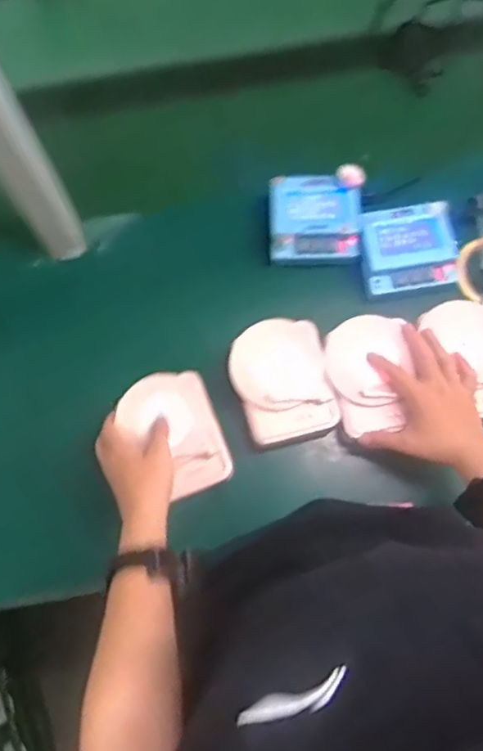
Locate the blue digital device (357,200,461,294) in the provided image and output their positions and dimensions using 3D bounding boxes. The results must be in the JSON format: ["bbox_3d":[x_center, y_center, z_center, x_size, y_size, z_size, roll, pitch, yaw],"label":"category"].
[{"bbox_3d":[0.196,-0.149,0.720,0.108,0.047,0.098,-10,74,-1],"label":"blue digital device"}]

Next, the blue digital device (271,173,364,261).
[{"bbox_3d":[0.088,-0.188,0.731,0.107,0.039,0.099,-3,74,1],"label":"blue digital device"}]

